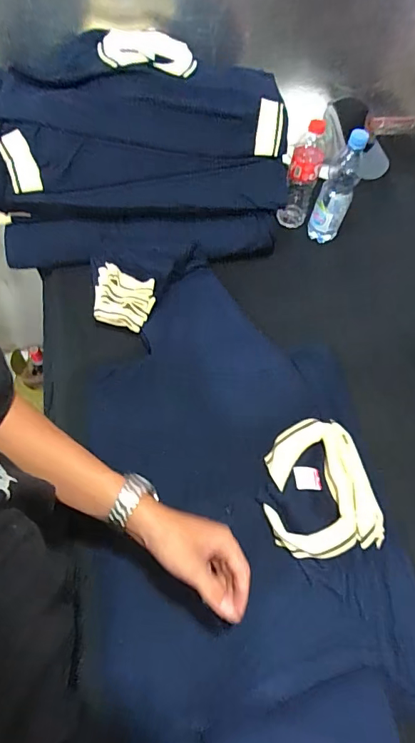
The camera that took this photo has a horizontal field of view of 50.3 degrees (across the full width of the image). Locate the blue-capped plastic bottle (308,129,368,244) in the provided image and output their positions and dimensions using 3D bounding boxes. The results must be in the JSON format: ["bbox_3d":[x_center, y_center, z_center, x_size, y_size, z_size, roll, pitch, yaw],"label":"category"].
[{"bbox_3d":[0.281,-0.391,0.964,0.073,0.257,0.061,20,60,7],"label":"blue-capped plastic bottle"}]

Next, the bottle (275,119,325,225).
[{"bbox_3d":[0.210,-0.429,0.988,0.069,0.247,0.056,14,60,5],"label":"bottle"}]

